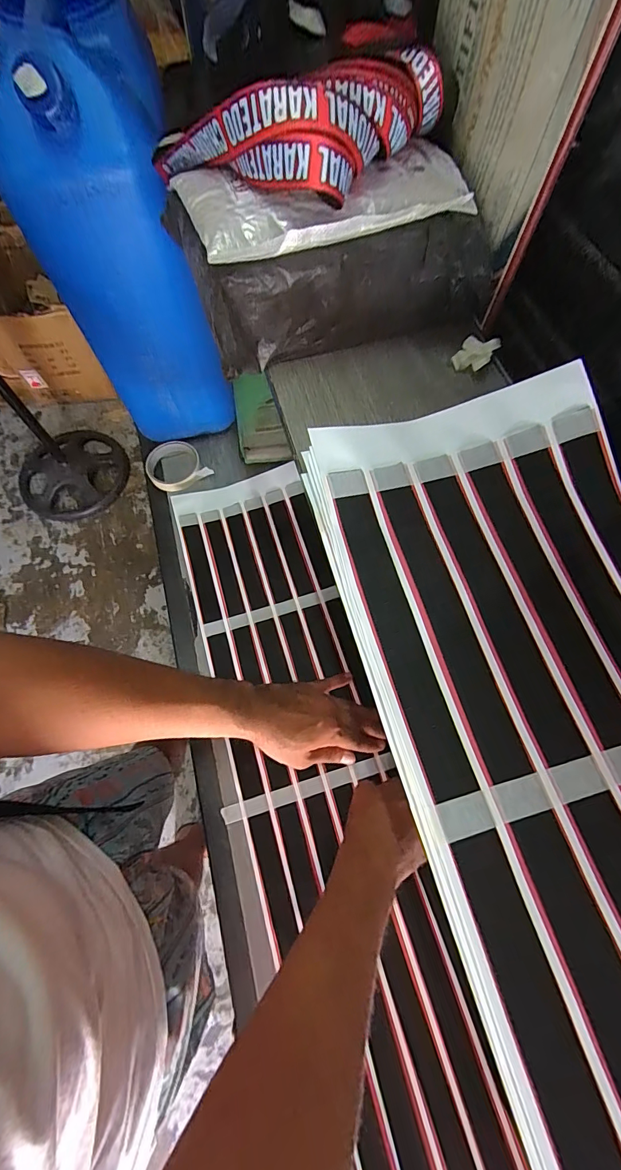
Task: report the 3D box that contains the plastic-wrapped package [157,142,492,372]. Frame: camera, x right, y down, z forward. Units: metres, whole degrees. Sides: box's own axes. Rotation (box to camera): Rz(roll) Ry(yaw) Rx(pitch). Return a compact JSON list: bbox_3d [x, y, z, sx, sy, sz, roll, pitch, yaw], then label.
[{"bbox_3d":[0.015,-0.290,0.359,0.239,0.108,0.168,-19,69,-6],"label":"plastic-wrapped package"}]

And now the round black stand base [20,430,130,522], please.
[{"bbox_3d":[-0.934,-0.439,1.649,0.406,0.041,0.425,0,68,1],"label":"round black stand base"}]

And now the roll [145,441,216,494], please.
[{"bbox_3d":[-0.220,-0.192,0.684,0.089,0.024,0.088,-32,71,-11],"label":"roll"}]

